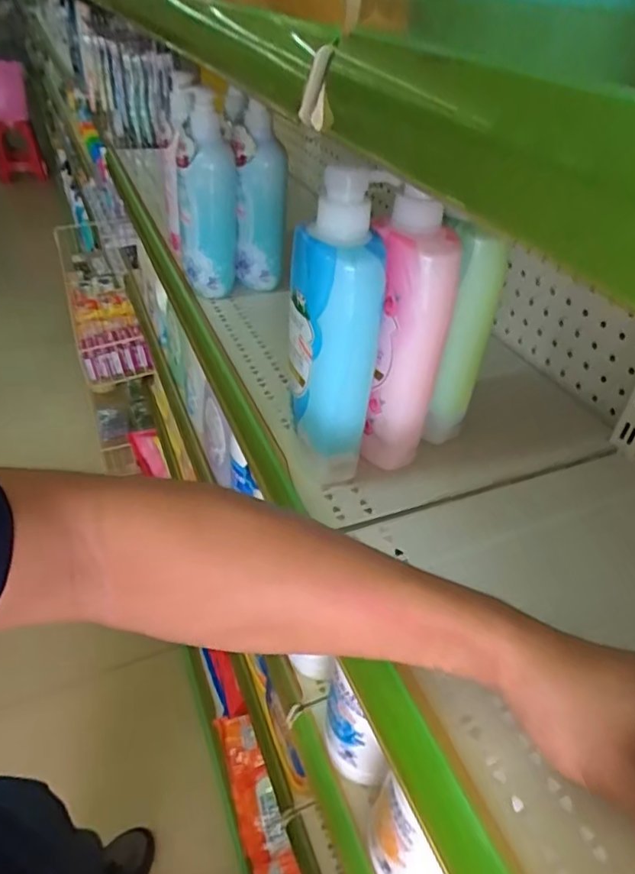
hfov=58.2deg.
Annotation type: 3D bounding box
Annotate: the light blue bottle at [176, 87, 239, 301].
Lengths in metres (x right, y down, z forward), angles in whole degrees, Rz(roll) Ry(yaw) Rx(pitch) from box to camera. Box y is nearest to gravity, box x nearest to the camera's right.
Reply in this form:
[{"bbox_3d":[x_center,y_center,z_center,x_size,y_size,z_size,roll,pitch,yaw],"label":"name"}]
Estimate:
[{"bbox_3d":[-0.139,-0.296,0.720,0.073,0.225,0.079,-6,40,-13],"label":"light blue bottle"}]

